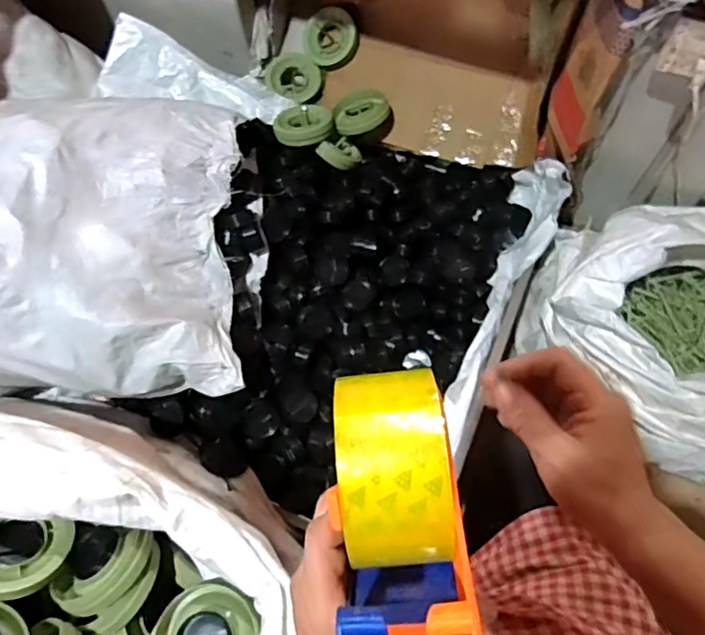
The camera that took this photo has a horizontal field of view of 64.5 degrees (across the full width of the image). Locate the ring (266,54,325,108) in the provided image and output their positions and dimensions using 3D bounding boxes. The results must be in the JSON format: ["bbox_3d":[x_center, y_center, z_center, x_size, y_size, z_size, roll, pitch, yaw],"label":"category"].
[{"bbox_3d":[-0.142,-0.584,1.360,0.135,0.043,0.135,0,105,0],"label":"ring"}]

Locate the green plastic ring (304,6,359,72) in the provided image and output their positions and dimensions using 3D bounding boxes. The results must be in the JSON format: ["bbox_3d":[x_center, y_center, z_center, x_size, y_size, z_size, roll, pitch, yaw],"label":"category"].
[{"bbox_3d":[-0.052,-0.673,1.338,0.130,0.018,0.141,3,100,18],"label":"green plastic ring"}]

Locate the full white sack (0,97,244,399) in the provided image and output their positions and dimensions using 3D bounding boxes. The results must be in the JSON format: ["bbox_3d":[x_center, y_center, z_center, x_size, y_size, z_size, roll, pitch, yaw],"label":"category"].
[{"bbox_3d":[-0.786,-0.127,0.965,1.143,0.284,0.507,-4,67,1],"label":"full white sack"}]

